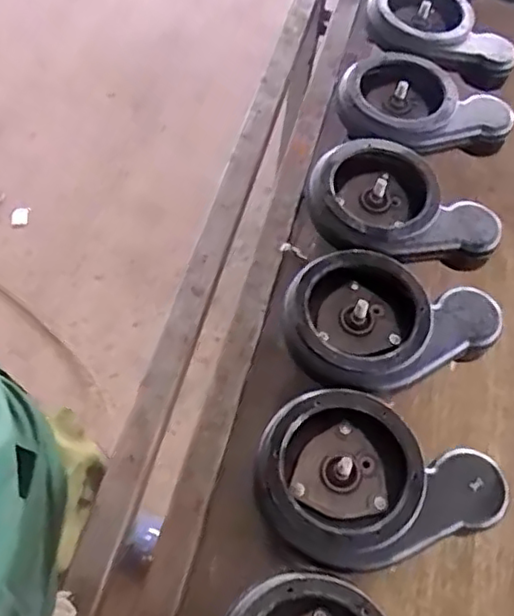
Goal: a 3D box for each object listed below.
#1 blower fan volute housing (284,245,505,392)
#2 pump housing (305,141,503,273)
[{"bbox_3d":[0.105,0.014,0.501,0.169,0.037,0.115,11,60,0],"label":"blower fan volute housing"},{"bbox_3d":[0.127,-0.087,0.574,0.165,0.045,0.122,5,60,-3],"label":"pump housing"}]

